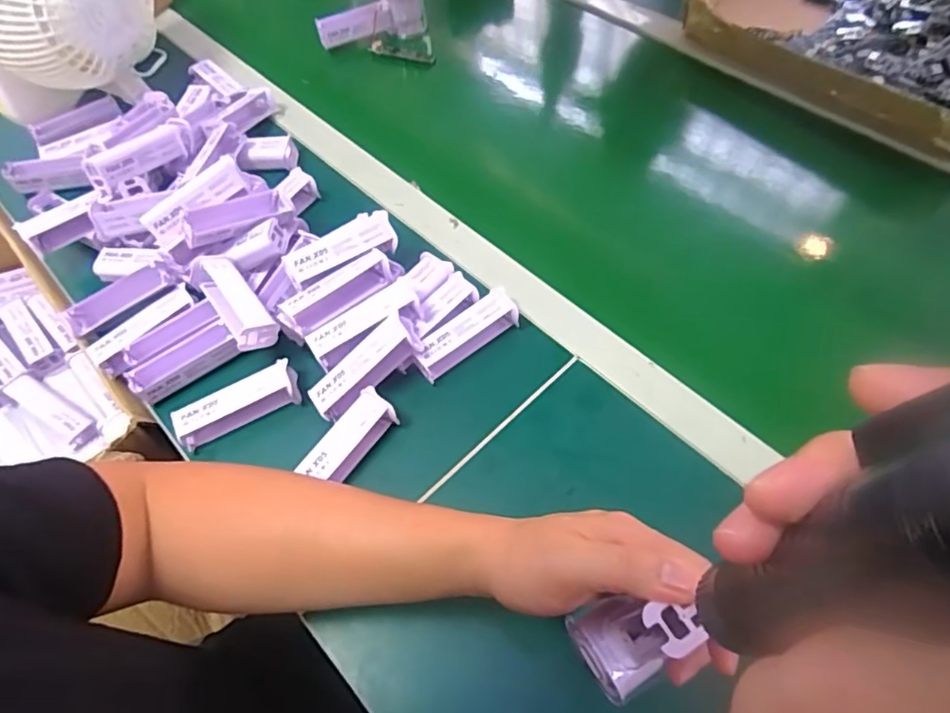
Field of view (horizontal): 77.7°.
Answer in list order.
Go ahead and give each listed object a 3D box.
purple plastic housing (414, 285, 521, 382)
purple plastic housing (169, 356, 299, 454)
[{"bbox_3d":[-0.009,-0.019,0.520,0.098,0.032,0.030,-35,63,-18],"label":"purple plastic housing"},{"bbox_3d":[-0.201,0.039,0.496,0.103,0.028,0.035,-27,60,-13],"label":"purple plastic housing"}]

